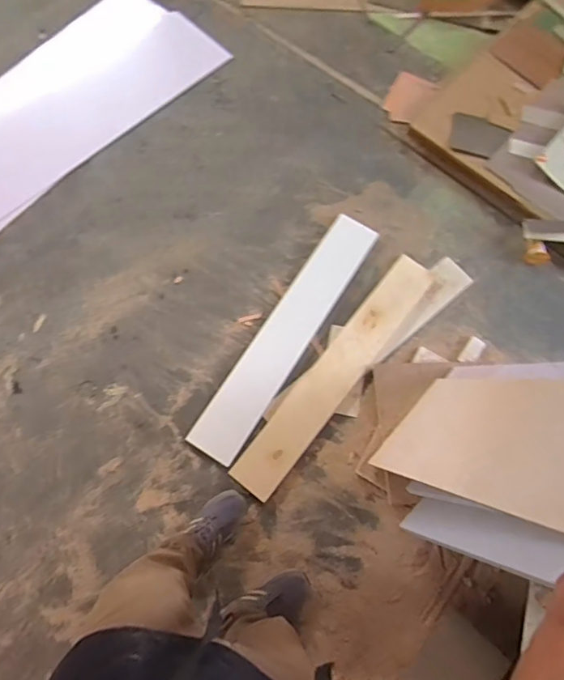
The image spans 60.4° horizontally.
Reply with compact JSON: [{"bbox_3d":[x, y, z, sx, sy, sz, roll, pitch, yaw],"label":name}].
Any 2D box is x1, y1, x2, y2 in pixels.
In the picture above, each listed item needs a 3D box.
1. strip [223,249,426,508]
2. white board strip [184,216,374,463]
[{"bbox_3d":[0.170,0.079,1.413,0.126,0.018,0.835,37,75,10],"label":"strip"},{"bbox_3d":[0.022,-0.033,1.440,0.148,0.021,0.830,31,74,8],"label":"white board strip"}]

